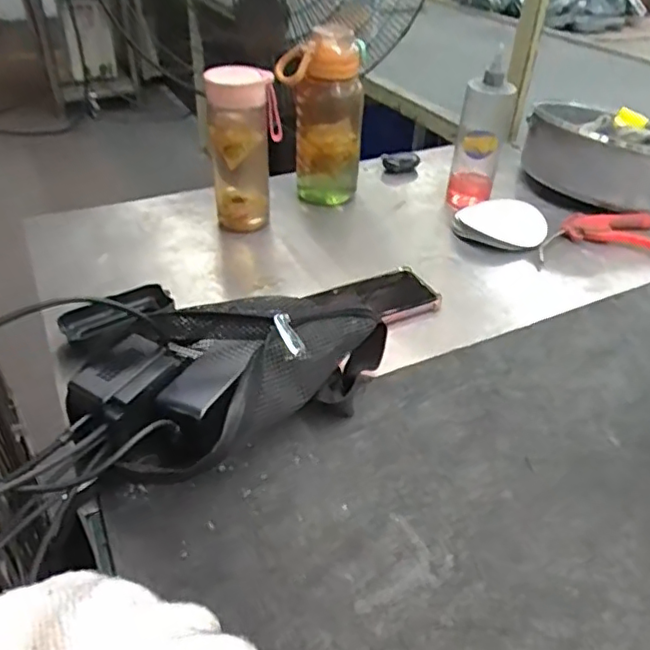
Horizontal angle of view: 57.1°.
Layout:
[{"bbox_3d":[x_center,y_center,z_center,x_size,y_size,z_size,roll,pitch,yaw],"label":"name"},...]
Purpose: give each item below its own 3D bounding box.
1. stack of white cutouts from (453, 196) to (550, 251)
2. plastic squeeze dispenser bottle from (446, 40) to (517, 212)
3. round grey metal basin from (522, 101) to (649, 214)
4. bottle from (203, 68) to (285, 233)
[{"bbox_3d":[0.242,-0.140,0.820,0.115,0.026,0.111,18,40,18],"label":"stack of white cutouts"},{"bbox_3d":[0.213,-0.252,0.823,0.063,0.184,0.060,11,39,11],"label":"plastic squeeze dispenser bottle"},{"bbox_3d":[0.444,-0.255,0.900,0.268,0.127,0.216,21,42,22],"label":"round grey metal basin"},{"bbox_3d":[-0.101,-0.218,0.758,0.084,0.194,0.074,-1,38,-5],"label":"bottle"}]

